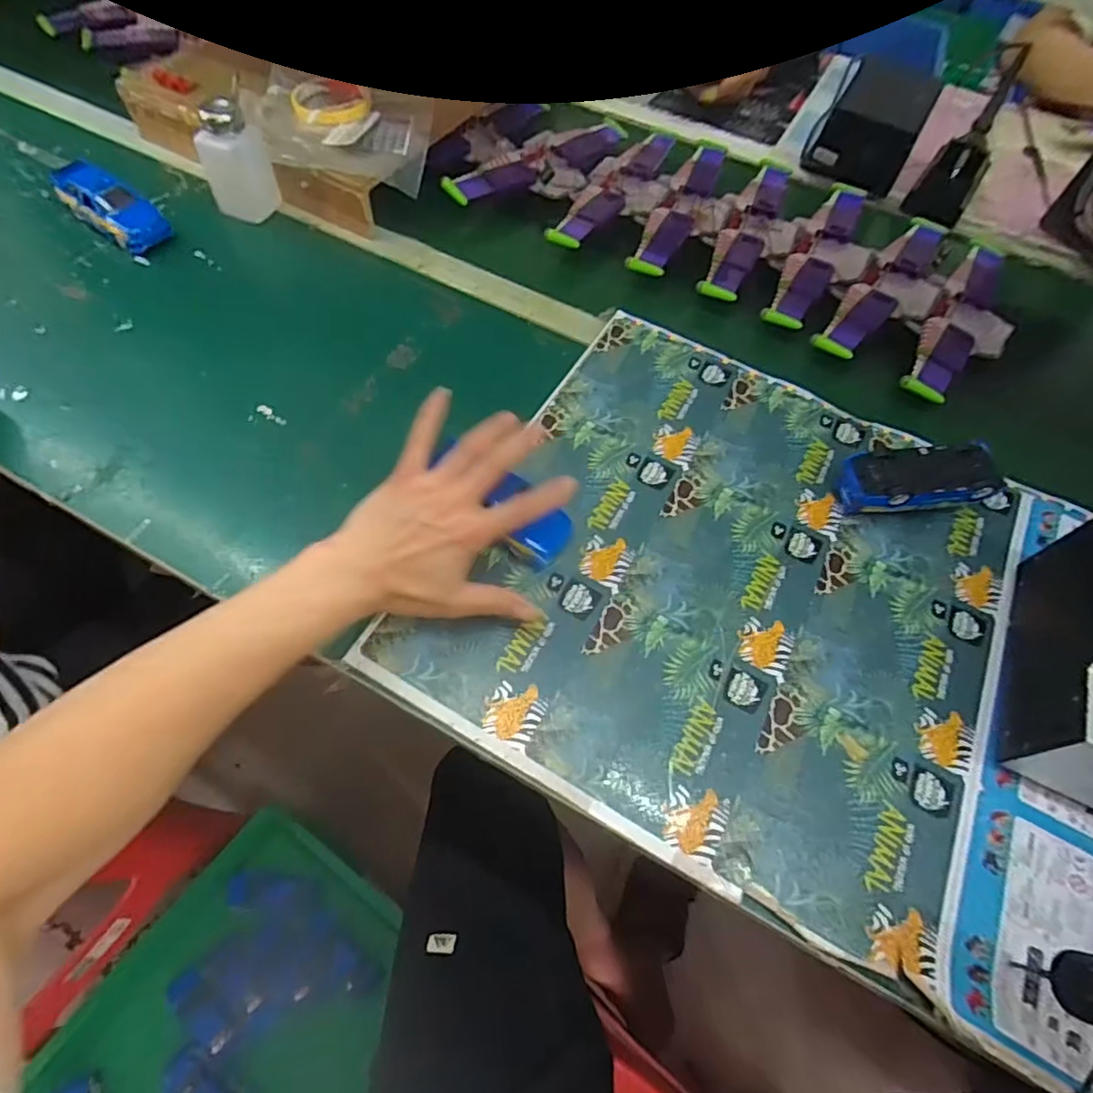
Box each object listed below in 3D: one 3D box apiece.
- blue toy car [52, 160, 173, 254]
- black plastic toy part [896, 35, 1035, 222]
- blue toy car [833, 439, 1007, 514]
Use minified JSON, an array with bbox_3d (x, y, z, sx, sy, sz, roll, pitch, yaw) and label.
[{"bbox_3d":[-0.456,-0.357,0.627,0.117,0.043,0.057,35,63,14],"label":"blue toy car"},{"bbox_3d":[0.555,-0.532,0.770,0.070,0.051,0.253,31,92,12],"label":"black plastic toy part"},{"bbox_3d":[0.321,-0.055,0.521,0.129,0.046,0.056,-6,61,-8],"label":"blue toy car"}]

